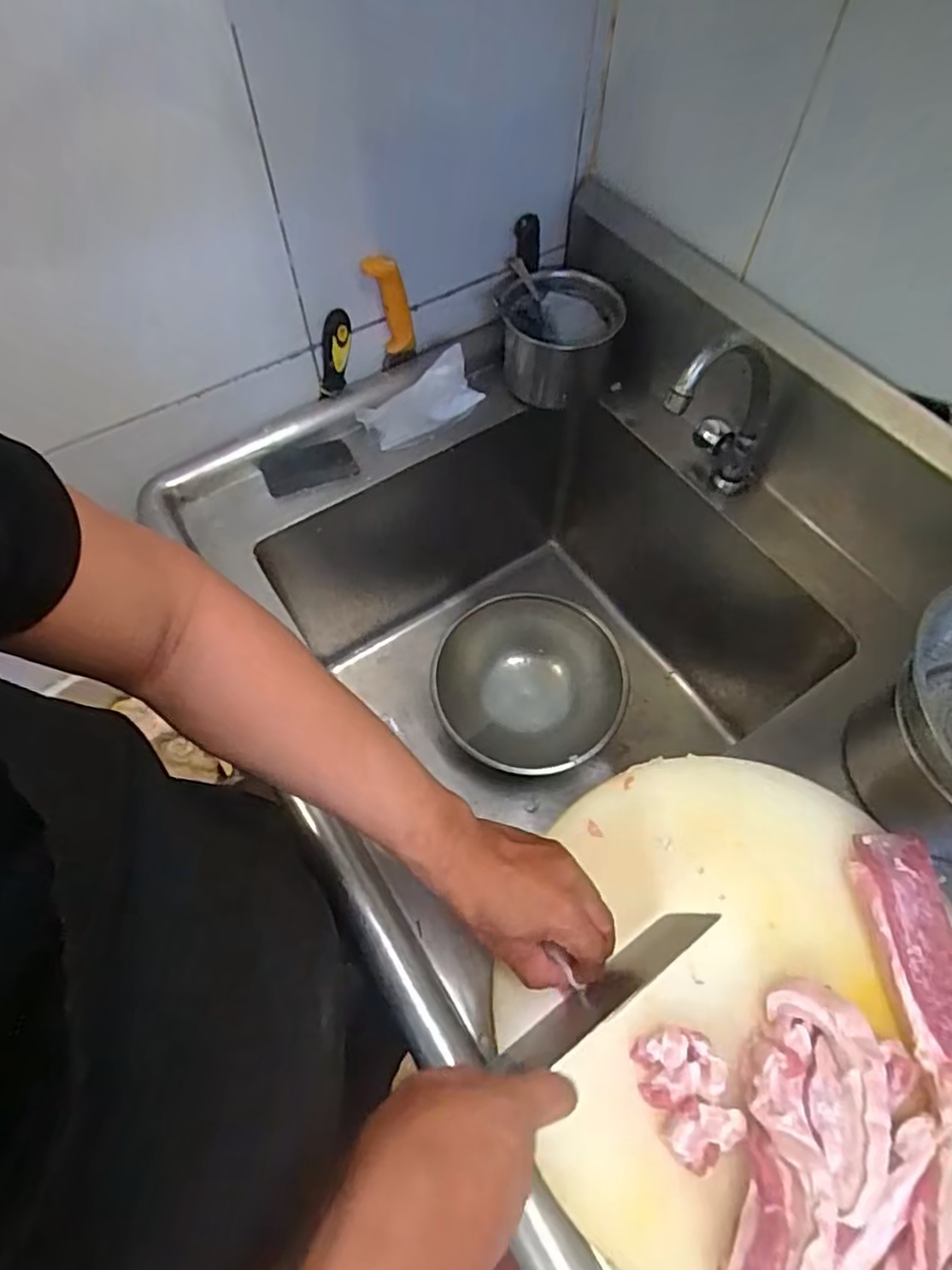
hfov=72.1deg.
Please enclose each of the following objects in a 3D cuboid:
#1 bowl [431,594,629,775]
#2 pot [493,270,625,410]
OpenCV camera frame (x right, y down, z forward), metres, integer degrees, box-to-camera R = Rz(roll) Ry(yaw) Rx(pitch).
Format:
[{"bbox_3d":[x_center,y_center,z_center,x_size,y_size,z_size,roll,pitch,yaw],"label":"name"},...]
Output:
[{"bbox_3d":[0.076,0.081,0.978,0.281,0.095,0.259,0,61,0],"label":"bowl"},{"bbox_3d":[0.105,-0.385,0.851,0.153,0.092,0.153,0,61,0],"label":"pot"}]

